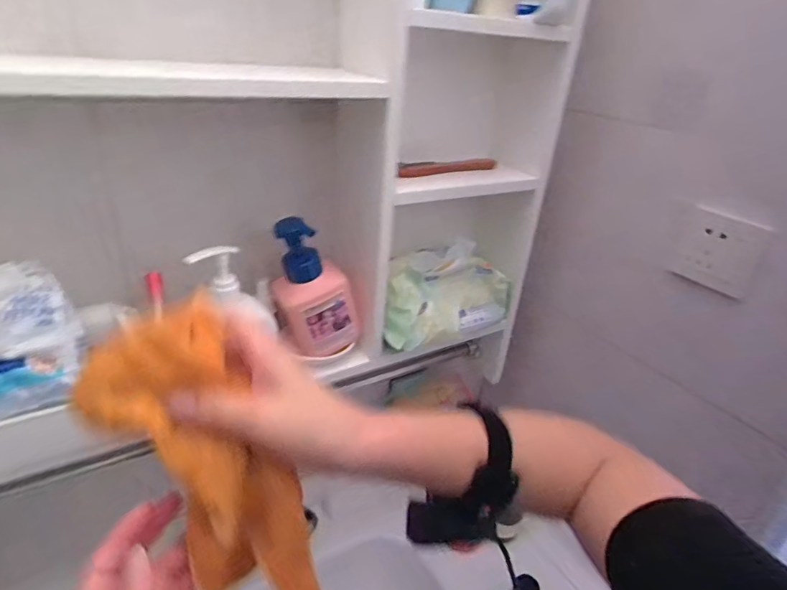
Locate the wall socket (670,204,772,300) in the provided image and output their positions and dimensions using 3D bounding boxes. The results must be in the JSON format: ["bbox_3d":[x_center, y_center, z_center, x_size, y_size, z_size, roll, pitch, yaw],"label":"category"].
[{"bbox_3d":[0.375,-0.051,0.555,0.017,0.080,0.085,-12,33,-27],"label":"wall socket"}]

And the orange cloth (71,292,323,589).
[{"bbox_3d":[-0.104,0.121,0.303,0.045,0.229,0.074,-17,14,35],"label":"orange cloth"}]

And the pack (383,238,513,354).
[{"bbox_3d":[0.069,-0.005,0.673,0.213,0.106,0.092,-19,36,-35],"label":"pack"}]

